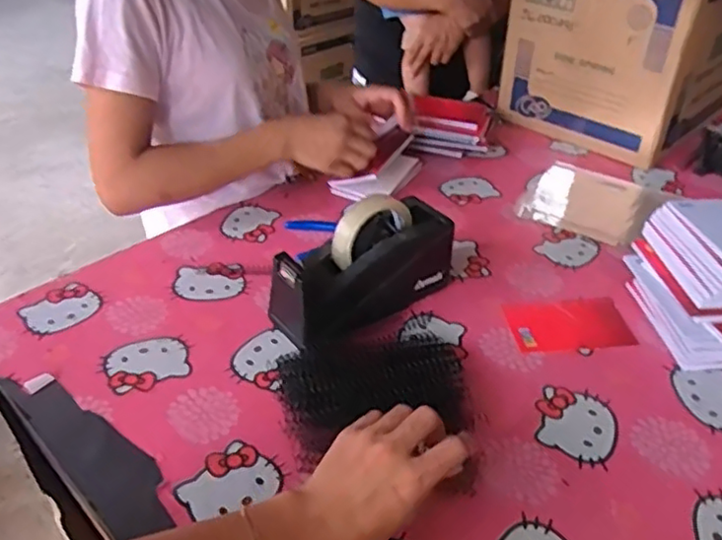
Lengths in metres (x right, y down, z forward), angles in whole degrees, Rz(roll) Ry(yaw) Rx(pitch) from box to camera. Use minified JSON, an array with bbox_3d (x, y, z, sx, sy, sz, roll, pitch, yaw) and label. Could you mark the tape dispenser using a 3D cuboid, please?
[{"bbox_3d":[0.007,-0.003,0.687,0.204,0.121,0.085,-22,43,-28],"label":"tape dispenser"}]

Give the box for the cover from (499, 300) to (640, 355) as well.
[{"bbox_3d":[0.225,0.060,0.707,0.125,0.004,0.077,-3,37,-6],"label":"cover"}]

